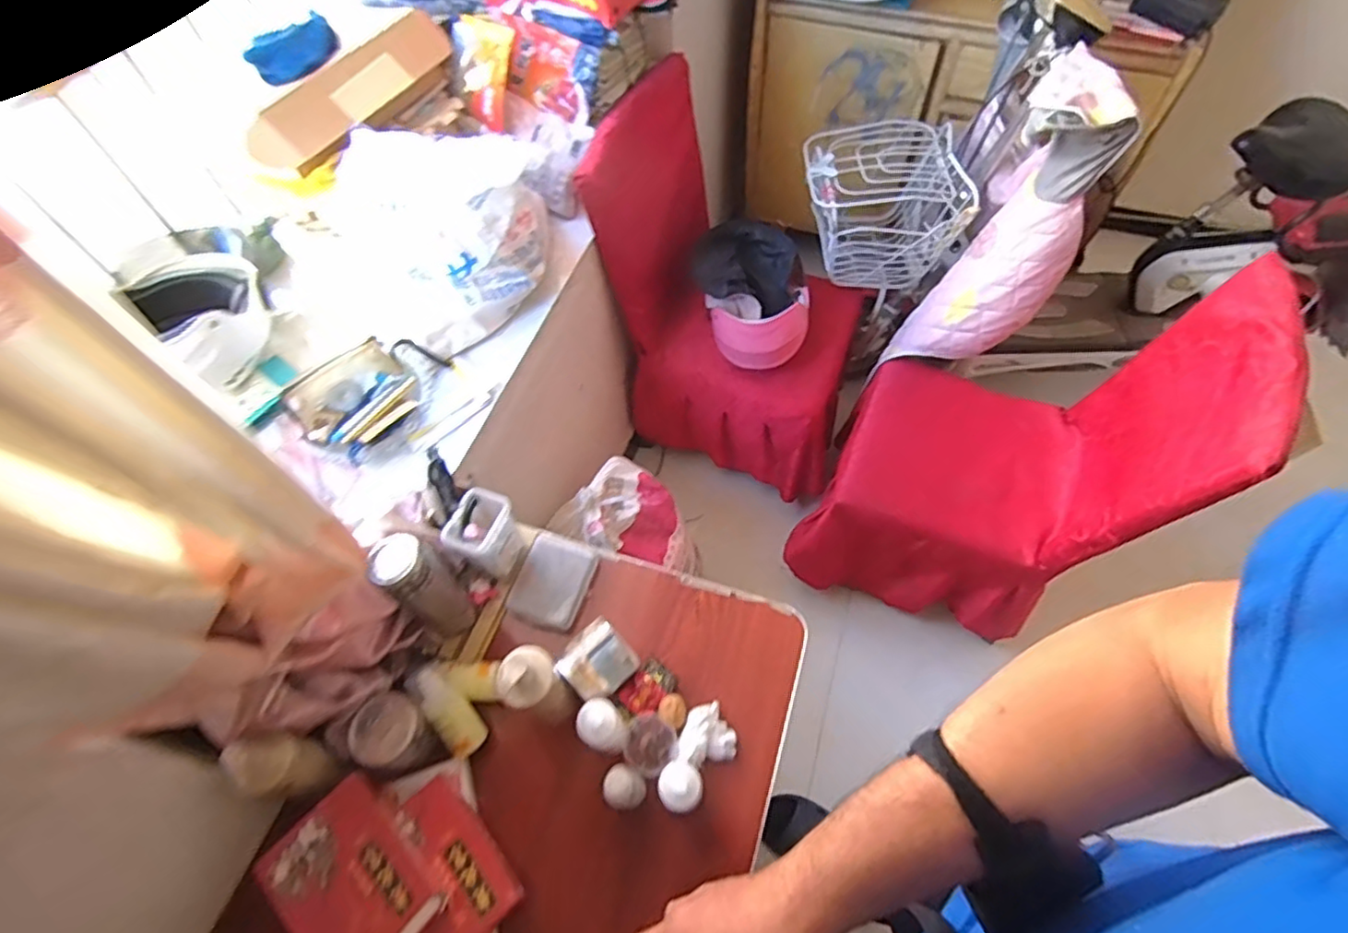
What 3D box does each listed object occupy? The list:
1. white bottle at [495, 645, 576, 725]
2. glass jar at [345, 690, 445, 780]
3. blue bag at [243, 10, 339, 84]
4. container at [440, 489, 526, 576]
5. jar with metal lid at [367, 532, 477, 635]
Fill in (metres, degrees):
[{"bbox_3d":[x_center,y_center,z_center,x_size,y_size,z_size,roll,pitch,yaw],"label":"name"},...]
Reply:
[{"bbox_3d":[-0.156,0.246,0.718,0.065,0.155,0.066,-1,59,2],"label":"white bottle"},{"bbox_3d":[-0.329,0.319,0.754,0.081,0.081,0.086,-1,59,2],"label":"glass jar"},{"bbox_3d":[-0.592,-0.668,1.002,0.056,0.051,0.187,12,60,9],"label":"blue bag"},{"bbox_3d":[-0.245,0.097,0.835,0.066,0.124,0.080,20,62,14],"label":"container"},{"bbox_3d":[-0.302,0.146,0.772,0.065,0.186,0.073,36,67,21],"label":"jar with metal lid"}]

